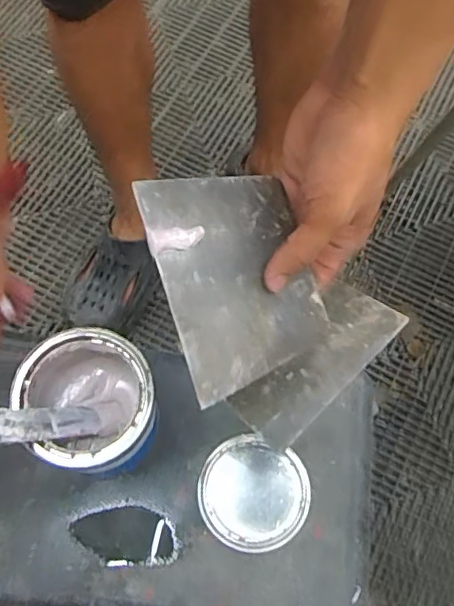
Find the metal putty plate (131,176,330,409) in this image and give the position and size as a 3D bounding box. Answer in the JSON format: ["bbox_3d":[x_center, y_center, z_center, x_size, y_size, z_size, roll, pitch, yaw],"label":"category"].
[{"bbox_3d":[0.007,-0.019,0.370,0.095,0.005,0.139,-16,85,-16],"label":"metal putty plate"}]

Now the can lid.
[{"bbox_3d":[0.023,0.173,0.519,0.096,0.015,0.093,1,67,-3],"label":"can lid"}]

